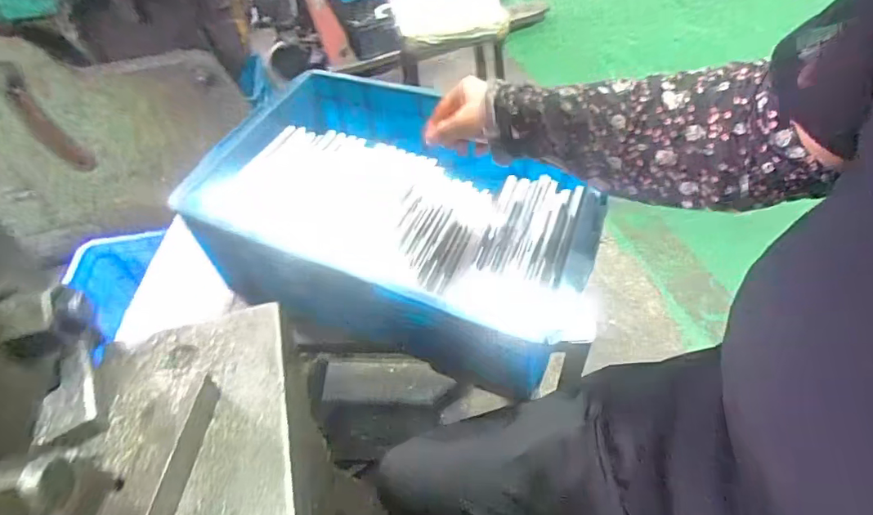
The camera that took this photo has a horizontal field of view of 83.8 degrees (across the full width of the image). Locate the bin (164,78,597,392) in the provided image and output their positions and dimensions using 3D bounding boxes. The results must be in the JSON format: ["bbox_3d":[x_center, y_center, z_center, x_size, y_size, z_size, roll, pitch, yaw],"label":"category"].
[{"bbox_3d":[-0.038,-0.059,0.623,0.445,0.169,0.291,14,50,15],"label":"bin"}]

